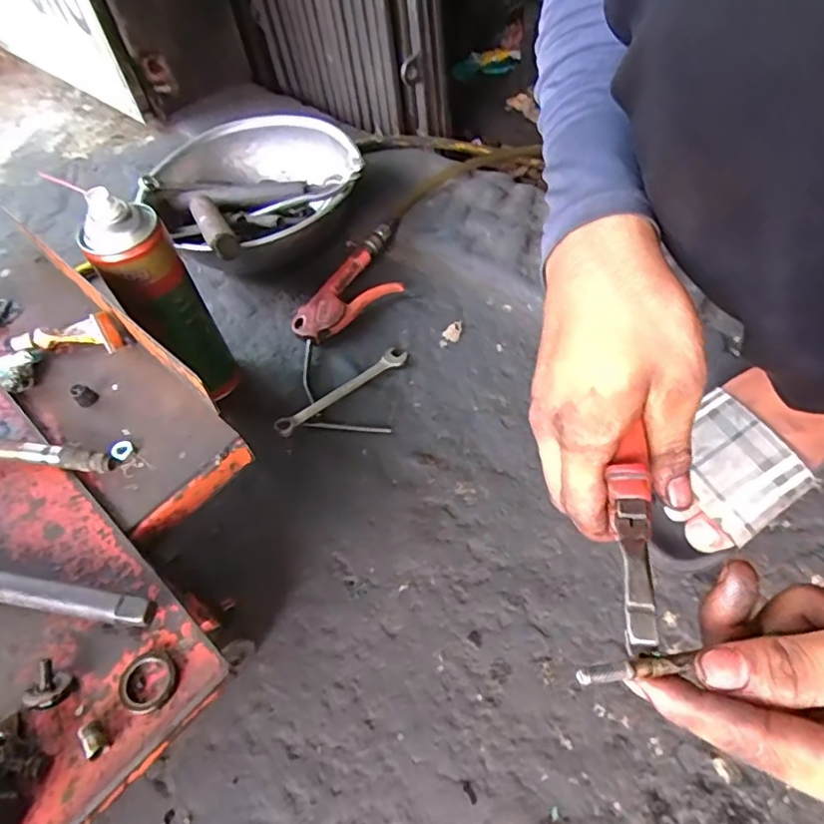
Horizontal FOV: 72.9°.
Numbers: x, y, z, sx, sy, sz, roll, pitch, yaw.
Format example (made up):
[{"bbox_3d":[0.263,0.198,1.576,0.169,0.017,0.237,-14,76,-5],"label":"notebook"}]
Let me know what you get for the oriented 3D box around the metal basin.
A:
[{"bbox_3d":[-0.189,-0.270,0.697,0.237,0.083,0.248,-3,55,4],"label":"metal basin"}]

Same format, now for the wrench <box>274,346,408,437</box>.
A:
[{"bbox_3d":[-0.071,-0.025,0.573,0.158,0.013,0.022,-36,59,-18],"label":"wrench"}]

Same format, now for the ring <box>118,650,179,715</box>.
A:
[{"bbox_3d":[-0.130,0.133,0.275,0.027,0.005,0.027,-3,55,4],"label":"ring"}]

